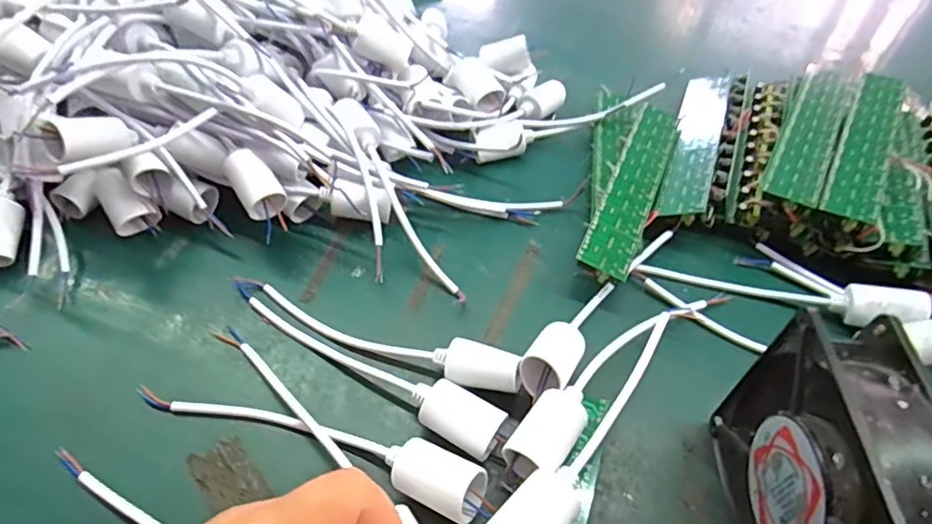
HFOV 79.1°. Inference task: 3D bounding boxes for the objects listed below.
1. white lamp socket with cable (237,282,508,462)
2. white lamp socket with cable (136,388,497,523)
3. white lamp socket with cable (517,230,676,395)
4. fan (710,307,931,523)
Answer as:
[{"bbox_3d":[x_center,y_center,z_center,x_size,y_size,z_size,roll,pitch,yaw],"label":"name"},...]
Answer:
[{"bbox_3d":[-0.067,0.055,0.343,0.202,0.028,0.027,29,53,20],"label":"white lamp socket with cable"},{"bbox_3d":[-0.085,0.092,0.304,0.206,0.034,0.028,18,50,12],"label":"white lamp socket with cable"},{"bbox_3d":[0.089,0.022,0.372,0.029,0.037,0.182,30,53,20],"label":"white lamp socket with cable"},{"bbox_3d":[0.159,0.105,0.251,0.043,0.120,0.124,6,49,1],"label":"fan"}]

